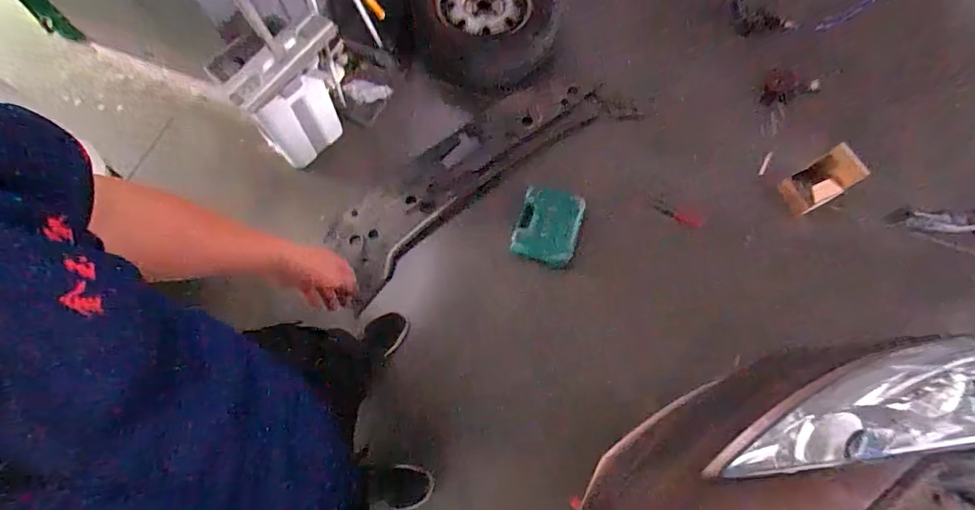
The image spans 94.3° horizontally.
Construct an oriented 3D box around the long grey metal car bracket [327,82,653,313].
[{"bbox_3d":[-0.028,-0.317,1.714,1.290,0.134,0.410,-35,76,-12],"label":"long grey metal car bracket"}]

